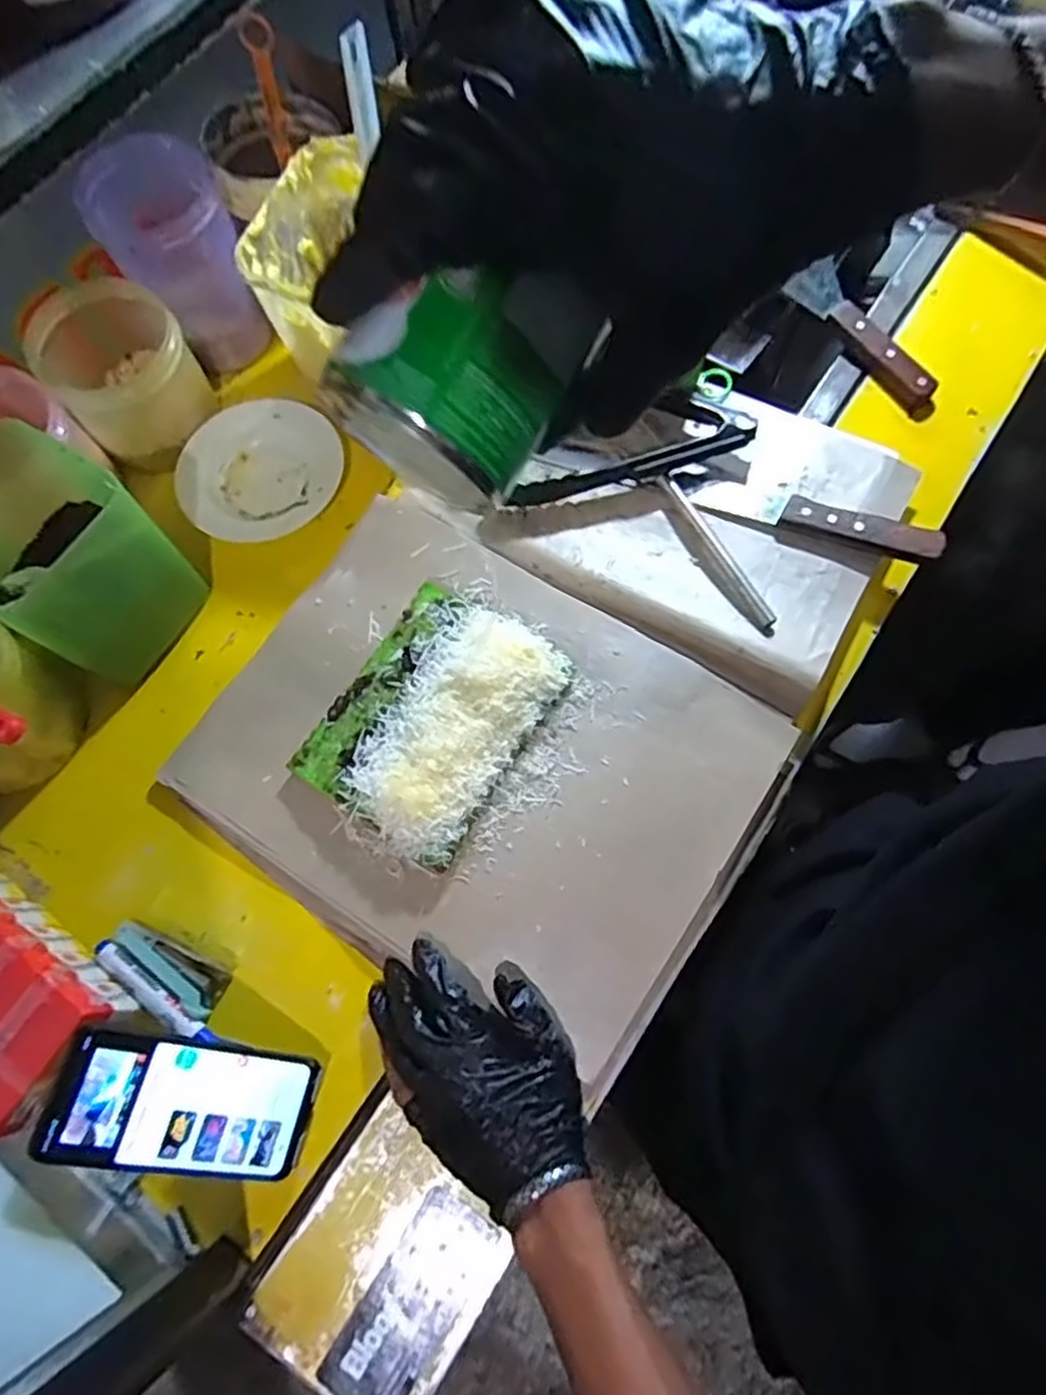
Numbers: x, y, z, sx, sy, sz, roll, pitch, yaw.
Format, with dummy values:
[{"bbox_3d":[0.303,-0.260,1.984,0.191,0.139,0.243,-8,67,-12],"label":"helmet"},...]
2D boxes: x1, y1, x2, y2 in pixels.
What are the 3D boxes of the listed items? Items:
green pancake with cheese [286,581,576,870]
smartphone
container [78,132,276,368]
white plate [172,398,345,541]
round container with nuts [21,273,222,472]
[{"bbox_3d":[-0.067,0.010,0.545,0.142,0.035,0.191,32,76,9],"label":"green pancake with cheese"},{"bbox_3d":[-0.204,0.250,0.450,0.152,0.013,0.071,26,66,-28],"label":"smartphone"},{"bbox_3d":[-0.305,-0.394,0.664,0.105,0.161,0.104,0,73,0],"label":"container"},{"bbox_3d":[-0.237,-0.209,0.664,0.129,0.028,0.154,13,73,4],"label":"white plate"},{"bbox_3d":[-0.359,-0.295,0.657,0.118,0.092,0.136,-39,77,-11],"label":"round container with nuts"}]

